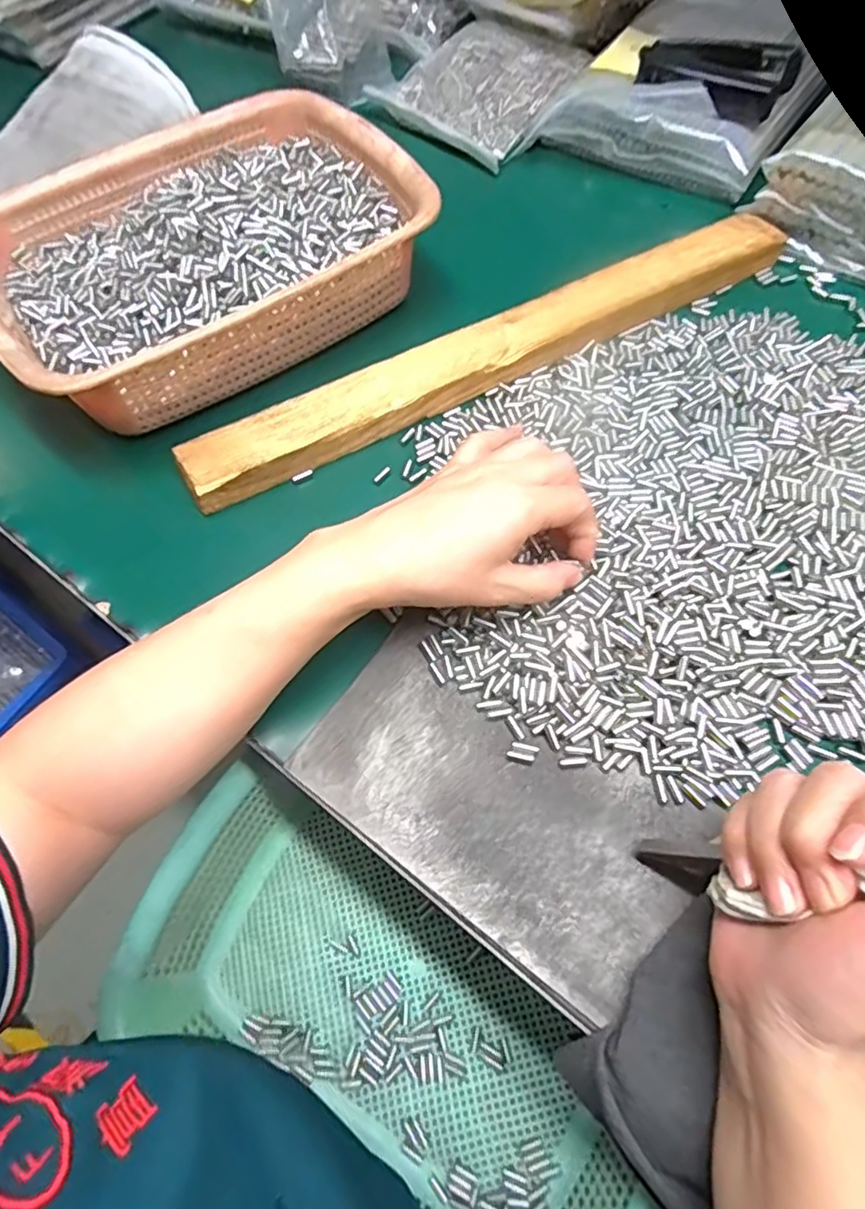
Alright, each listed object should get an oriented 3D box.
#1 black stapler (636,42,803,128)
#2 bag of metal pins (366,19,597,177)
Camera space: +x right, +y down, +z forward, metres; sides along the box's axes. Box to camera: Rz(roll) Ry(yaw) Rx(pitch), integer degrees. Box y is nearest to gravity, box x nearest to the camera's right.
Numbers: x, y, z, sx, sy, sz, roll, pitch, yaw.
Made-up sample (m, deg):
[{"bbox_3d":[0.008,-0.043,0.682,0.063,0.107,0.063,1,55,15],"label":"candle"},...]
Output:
[{"bbox_3d":[0.214,-0.399,0.466,0.110,0.034,0.049,24,70,14],"label":"black stapler"},{"bbox_3d":[0.056,-0.471,0.552,0.147,0.034,0.169,36,73,18],"label":"bag of metal pins"}]

